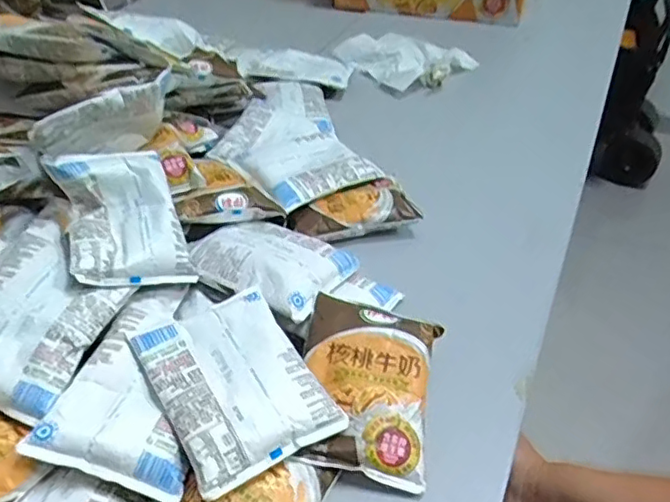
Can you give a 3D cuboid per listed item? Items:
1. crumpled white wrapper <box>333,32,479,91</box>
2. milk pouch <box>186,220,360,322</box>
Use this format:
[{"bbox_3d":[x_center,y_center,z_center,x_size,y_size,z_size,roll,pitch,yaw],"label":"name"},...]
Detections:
[{"bbox_3d":[0.101,-0.268,0.835,0.131,0.035,0.158,-25,47,-25],"label":"crumpled white wrapper"},{"bbox_3d":[-0.054,0.003,0.484,0.120,0.020,0.092,21,46,23],"label":"milk pouch"}]

